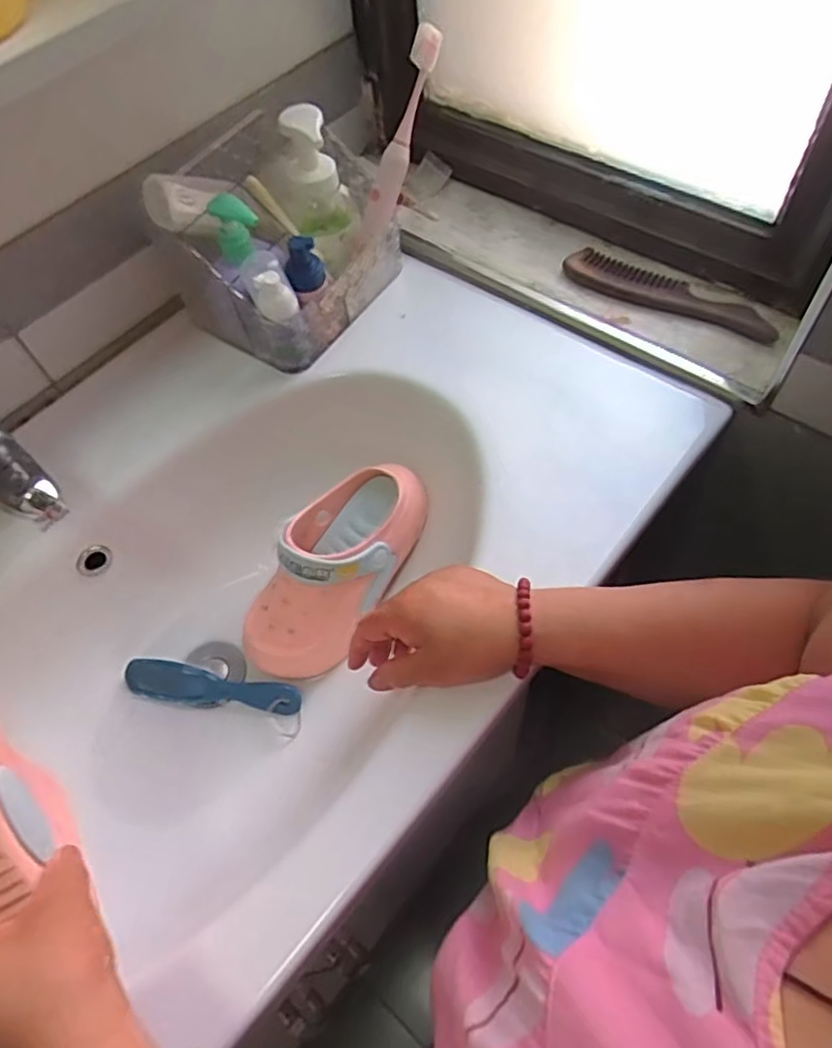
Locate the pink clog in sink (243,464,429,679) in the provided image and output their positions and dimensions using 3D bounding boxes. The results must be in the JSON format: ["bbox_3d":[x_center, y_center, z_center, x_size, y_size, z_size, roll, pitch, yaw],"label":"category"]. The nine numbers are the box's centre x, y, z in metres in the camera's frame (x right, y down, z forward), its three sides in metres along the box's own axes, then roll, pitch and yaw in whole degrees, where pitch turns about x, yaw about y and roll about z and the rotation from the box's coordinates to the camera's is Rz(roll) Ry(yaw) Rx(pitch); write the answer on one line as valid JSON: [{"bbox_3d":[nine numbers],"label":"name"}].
[{"bbox_3d":[-0.078,0.037,0.582,0.099,0.078,0.217,32,84,22],"label":"pink clog in sink"}]

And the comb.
[{"bbox_3d":[0.225,-0.205,0.587,0.192,0.015,0.052,31,65,22],"label":"comb"}]

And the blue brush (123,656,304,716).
[{"bbox_3d":[-0.185,0.148,0.590,0.167,0.019,0.031,7,59,9],"label":"blue brush"}]

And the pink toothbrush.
[{"bbox_3d":[-0.014,-0.348,0.590,0.021,0.166,0.029,34,28,23],"label":"pink toothbrush"}]

